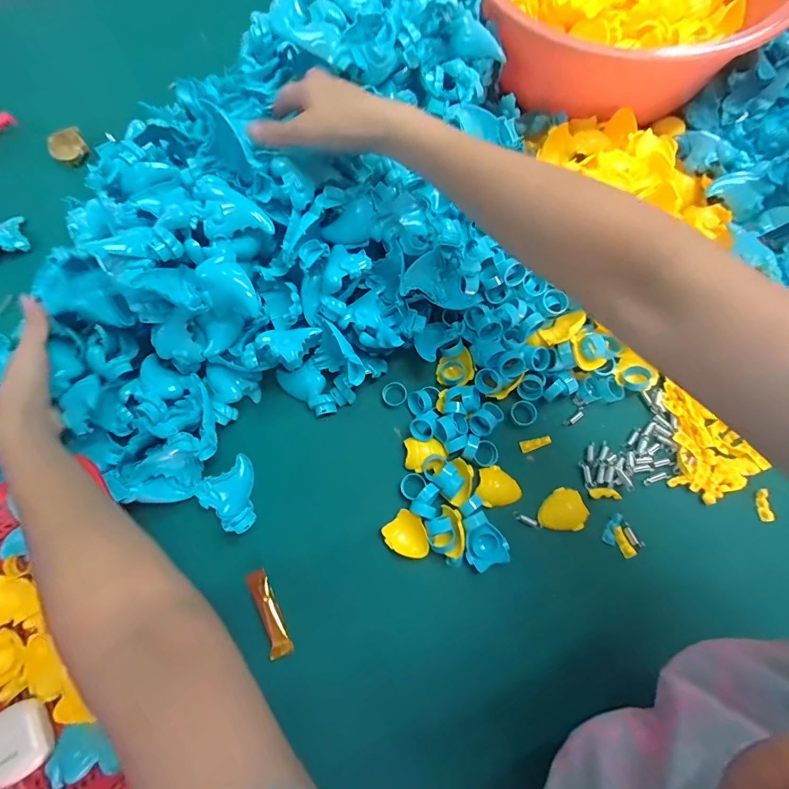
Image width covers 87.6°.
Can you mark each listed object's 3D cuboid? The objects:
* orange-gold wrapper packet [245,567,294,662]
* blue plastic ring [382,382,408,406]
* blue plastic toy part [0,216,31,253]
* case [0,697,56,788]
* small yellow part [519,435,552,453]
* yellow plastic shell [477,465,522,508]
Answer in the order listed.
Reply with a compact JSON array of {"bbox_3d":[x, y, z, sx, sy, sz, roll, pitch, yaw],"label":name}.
[{"bbox_3d":[-0.115,0.201,0.379,0.021,0.009,0.075,-18,69,-32],"label":"orange-gold wrapper packet"},{"bbox_3d":[0.000,-0.001,0.431,0.025,0.009,0.025,-1,73,2],"label":"blue plastic ring"},{"bbox_3d":[-0.481,-0.185,0.496,0.065,0.020,0.055,-31,75,-7],"label":"blue plastic toy part"},{"bbox_3d":[-0.312,0.286,0.338,0.044,0.022,0.052,-29,74,-6],"label":"case"},{"bbox_3d":[0.142,0.050,0.413,0.030,0.006,0.011,-19,73,10],"label":"small yellow part"},{"bbox_3d":[0.101,0.090,0.404,0.042,0.010,0.038,-12,77,-10],"label":"yellow plastic shell"}]

